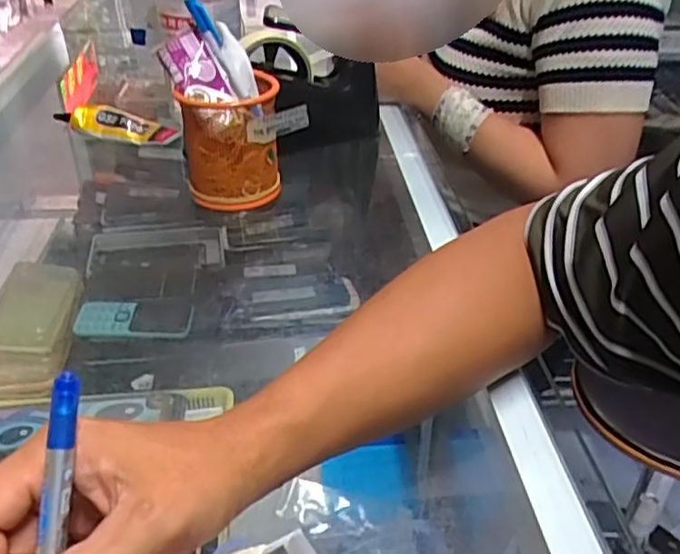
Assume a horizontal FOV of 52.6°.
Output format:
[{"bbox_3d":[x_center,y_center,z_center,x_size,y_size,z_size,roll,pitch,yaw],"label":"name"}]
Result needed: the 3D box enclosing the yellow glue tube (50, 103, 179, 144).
[{"bbox_3d":[-0.233,-0.163,0.731,0.125,0.036,0.031,4,34,4],"label":"yellow glue tube"}]

